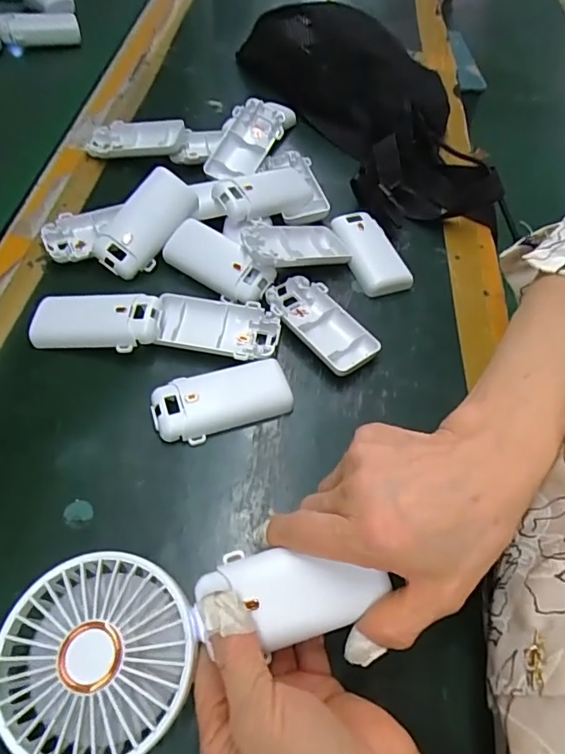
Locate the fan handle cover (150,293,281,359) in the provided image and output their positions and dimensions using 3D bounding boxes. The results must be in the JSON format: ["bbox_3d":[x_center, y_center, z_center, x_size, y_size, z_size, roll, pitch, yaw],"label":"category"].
[{"bbox_3d":[-0.049,-0.039,0.379,0.091,0.012,0.054,10,56,4],"label":"fan handle cover"}]

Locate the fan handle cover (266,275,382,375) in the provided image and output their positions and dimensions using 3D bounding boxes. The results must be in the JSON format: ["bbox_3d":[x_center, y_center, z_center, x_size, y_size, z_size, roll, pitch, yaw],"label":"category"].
[{"bbox_3d":[0.028,-0.041,0.388,0.049,0.017,0.098,-32,63,-21],"label":"fan handle cover"}]

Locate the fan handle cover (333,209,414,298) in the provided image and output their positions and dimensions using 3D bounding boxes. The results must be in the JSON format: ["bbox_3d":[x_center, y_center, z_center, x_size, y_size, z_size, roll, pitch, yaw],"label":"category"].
[{"bbox_3d":[0.077,-0.108,0.434,0.044,0.013,0.089,-11,57,-9],"label":"fan handle cover"}]

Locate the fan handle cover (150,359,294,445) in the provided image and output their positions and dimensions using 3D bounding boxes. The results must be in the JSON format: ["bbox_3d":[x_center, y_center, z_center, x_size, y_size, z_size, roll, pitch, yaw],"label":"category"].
[{"bbox_3d":[-0.042,0.014,0.344,0.093,0.014,0.046,-18,58,-14],"label":"fan handle cover"}]

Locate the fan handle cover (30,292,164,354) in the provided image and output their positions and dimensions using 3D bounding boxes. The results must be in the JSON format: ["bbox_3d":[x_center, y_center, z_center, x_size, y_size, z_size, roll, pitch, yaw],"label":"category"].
[{"bbox_3d":[-0.138,-0.042,0.369,0.095,0.022,0.044,5,56,2],"label":"fan handle cover"}]

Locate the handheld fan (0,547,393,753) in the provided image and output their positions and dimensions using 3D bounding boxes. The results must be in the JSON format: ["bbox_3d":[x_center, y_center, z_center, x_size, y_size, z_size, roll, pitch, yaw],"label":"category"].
[{"bbox_3d":[-0.040,0.120,0.237,0.171,0.033,0.081,-11,57,-8],"label":"handheld fan"}]

